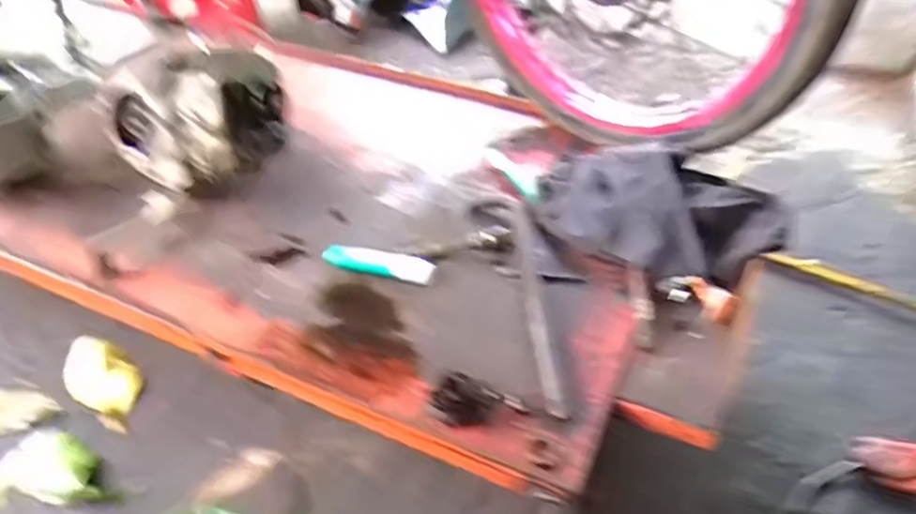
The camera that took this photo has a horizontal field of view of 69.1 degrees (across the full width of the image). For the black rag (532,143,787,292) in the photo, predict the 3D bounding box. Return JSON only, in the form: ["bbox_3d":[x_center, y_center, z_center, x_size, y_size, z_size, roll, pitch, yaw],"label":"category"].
[{"bbox_3d":[0.216,-0.053,0.732,0.268,0.075,0.163,17,41,16],"label":"black rag"}]

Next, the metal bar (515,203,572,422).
[{"bbox_3d":[0.076,0.036,0.658,0.021,0.012,0.299,1,39,-3],"label":"metal bar"}]

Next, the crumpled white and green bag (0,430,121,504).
[{"bbox_3d":[-0.398,0.211,0.672,0.140,0.029,0.064,17,41,16],"label":"crumpled white and green bag"}]

